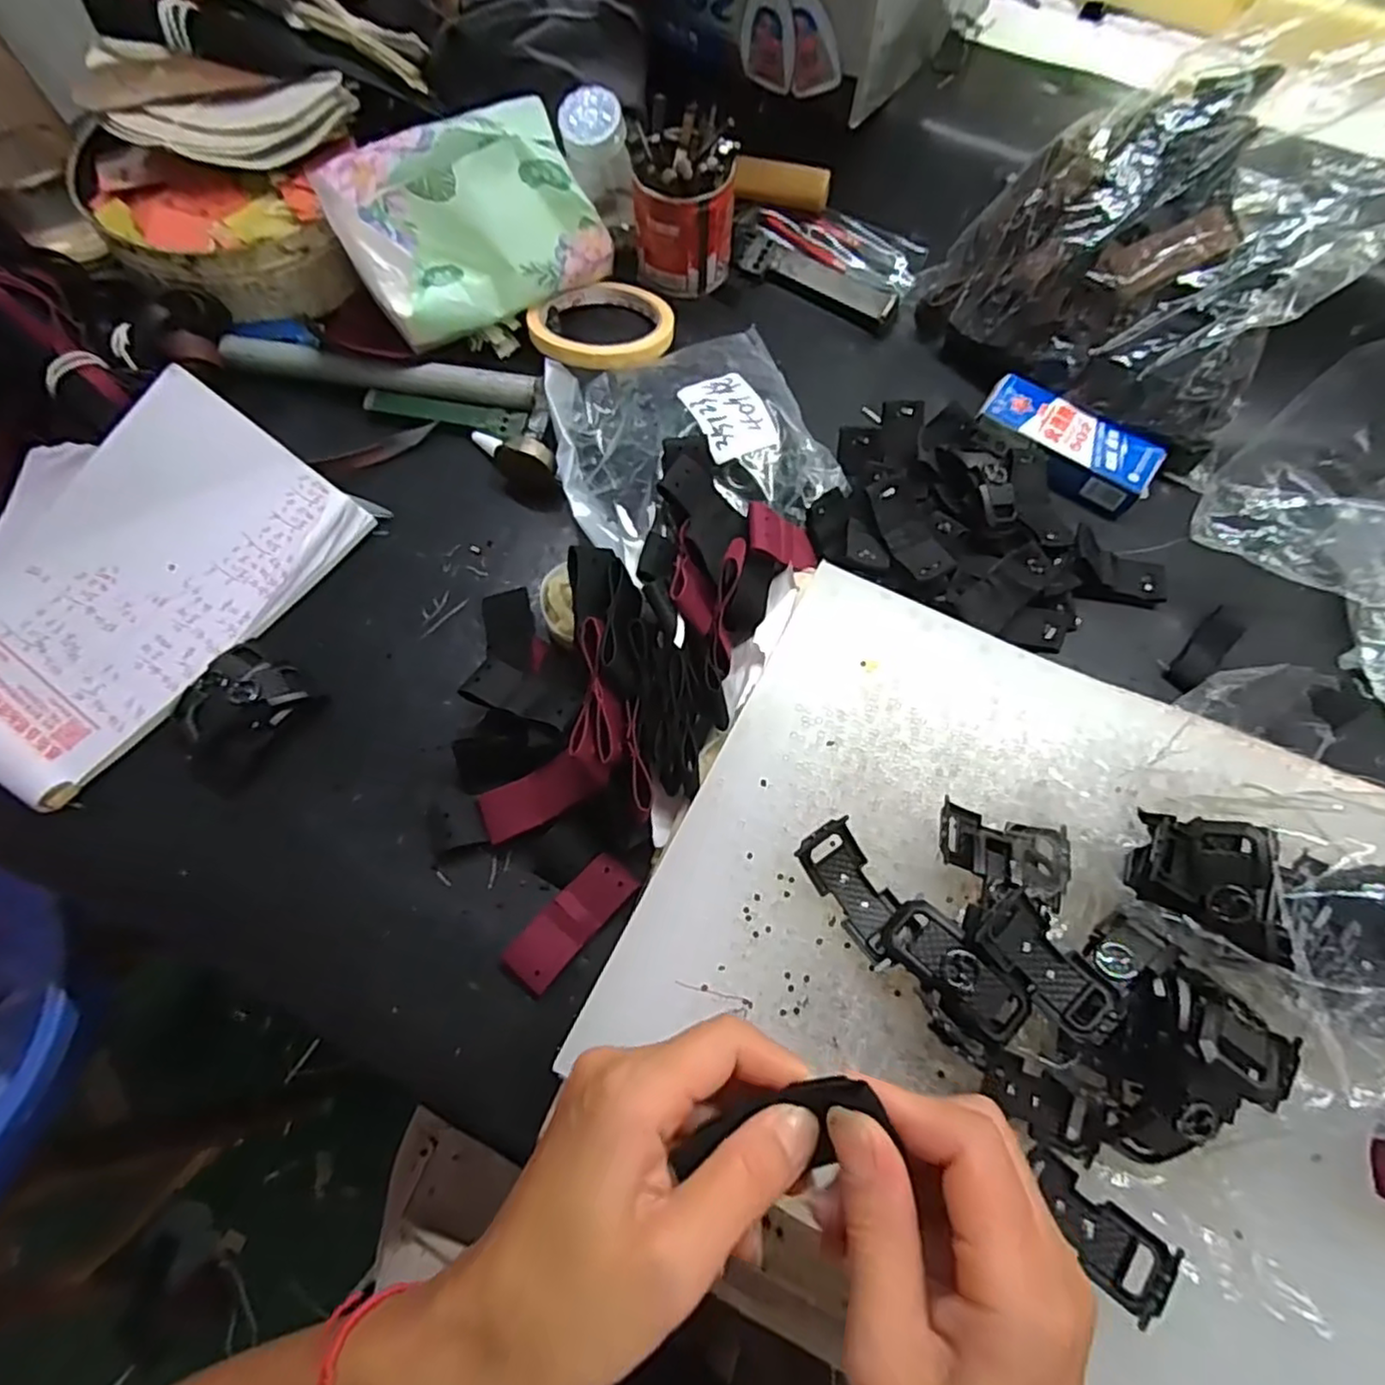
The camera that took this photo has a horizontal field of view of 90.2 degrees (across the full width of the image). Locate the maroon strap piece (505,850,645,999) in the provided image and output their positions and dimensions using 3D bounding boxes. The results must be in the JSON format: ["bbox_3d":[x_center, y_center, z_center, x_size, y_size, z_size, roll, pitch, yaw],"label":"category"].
[{"bbox_3d":[-0.056,0.106,0.323,0.024,0.013,0.065,40,73,14],"label":"maroon strap piece"}]

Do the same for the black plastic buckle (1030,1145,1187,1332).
[{"bbox_3d":[0.140,0.190,0.245,0.056,0.016,0.026,35,72,12],"label":"black plastic buckle"}]

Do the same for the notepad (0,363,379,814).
[{"bbox_3d":[-0.307,-0.063,0.368,0.146,0.046,0.217,33,72,12],"label":"notepad"}]

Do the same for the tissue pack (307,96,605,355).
[{"bbox_3d":[-0.133,-0.284,0.422,0.146,0.082,0.078,-29,72,-11],"label":"tissue pack"}]

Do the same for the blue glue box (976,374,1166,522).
[{"bbox_3d":[0.228,-0.151,0.424,0.105,0.023,0.046,36,73,12],"label":"blue glue box"}]

